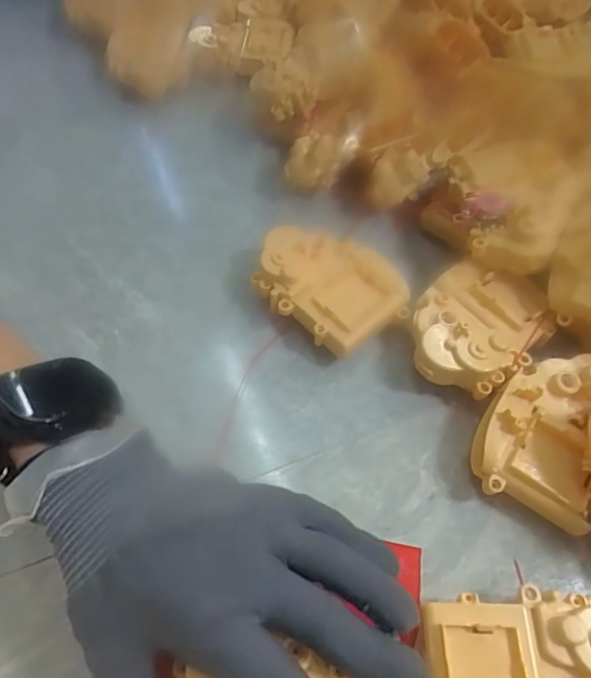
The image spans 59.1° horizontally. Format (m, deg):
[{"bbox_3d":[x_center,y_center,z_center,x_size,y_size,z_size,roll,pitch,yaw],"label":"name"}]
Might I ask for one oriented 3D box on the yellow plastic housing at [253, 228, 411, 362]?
[{"bbox_3d":[0.022,-0.035,0.347,0.099,0.039,0.076,37,65,23],"label":"yellow plastic housing"}]

